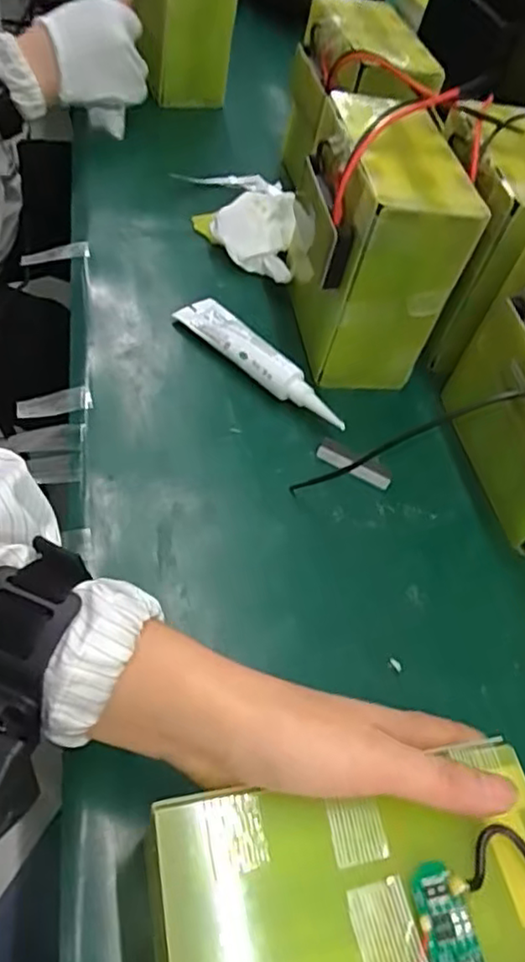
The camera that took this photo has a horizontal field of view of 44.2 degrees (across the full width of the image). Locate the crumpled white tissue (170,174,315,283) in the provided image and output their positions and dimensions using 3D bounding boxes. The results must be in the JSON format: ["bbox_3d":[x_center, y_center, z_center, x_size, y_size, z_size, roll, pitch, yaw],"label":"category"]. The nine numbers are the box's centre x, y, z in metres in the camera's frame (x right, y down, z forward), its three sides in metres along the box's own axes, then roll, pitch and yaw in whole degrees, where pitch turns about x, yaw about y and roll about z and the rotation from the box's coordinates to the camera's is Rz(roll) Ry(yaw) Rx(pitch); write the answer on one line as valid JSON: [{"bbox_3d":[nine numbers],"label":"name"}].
[{"bbox_3d":[-0.006,-0.212,0.540,0.092,0.044,0.092,7,52,-9],"label":"crumpled white tissue"}]

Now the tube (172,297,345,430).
[{"bbox_3d":[-0.002,-0.088,0.463,0.033,0.017,0.154,-34,66,-31],"label":"tube"}]

